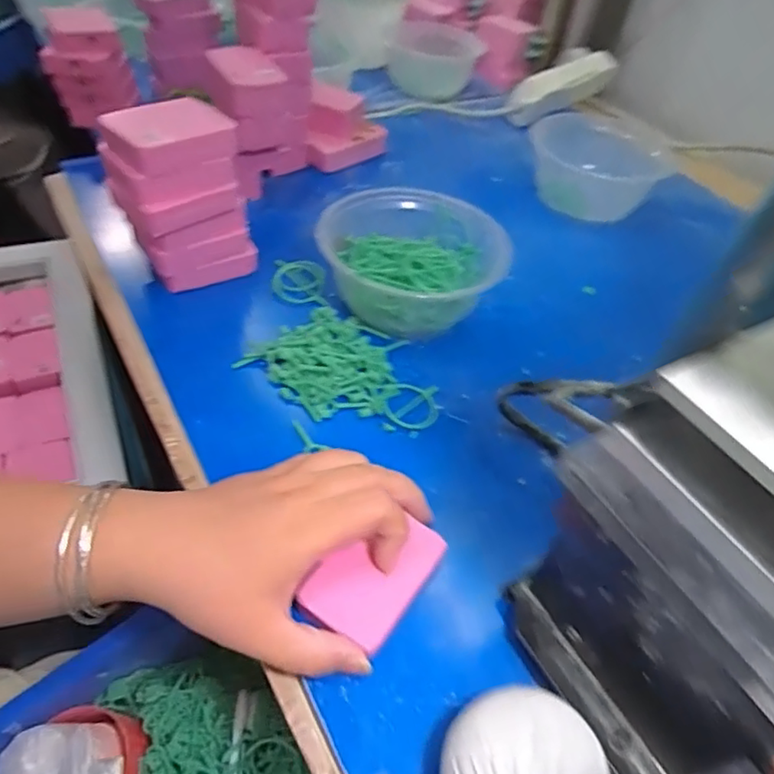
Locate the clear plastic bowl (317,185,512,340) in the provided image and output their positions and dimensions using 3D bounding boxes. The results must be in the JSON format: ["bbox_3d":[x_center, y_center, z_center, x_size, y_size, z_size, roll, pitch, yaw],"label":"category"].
[{"bbox_3d":[0.021,-0.092,0.447,0.134,0.060,0.127,4,47,-4],"label":"clear plastic bowl"}]

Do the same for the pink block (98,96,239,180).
[{"bbox_3d":[-0.144,-0.166,0.389,0.070,0.022,0.063,-31,58,-31],"label":"pink block"}]

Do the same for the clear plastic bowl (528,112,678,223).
[{"bbox_3d":[0.208,-0.219,0.581,0.107,0.061,0.104,4,47,-4],"label":"clear plastic bowl"}]

